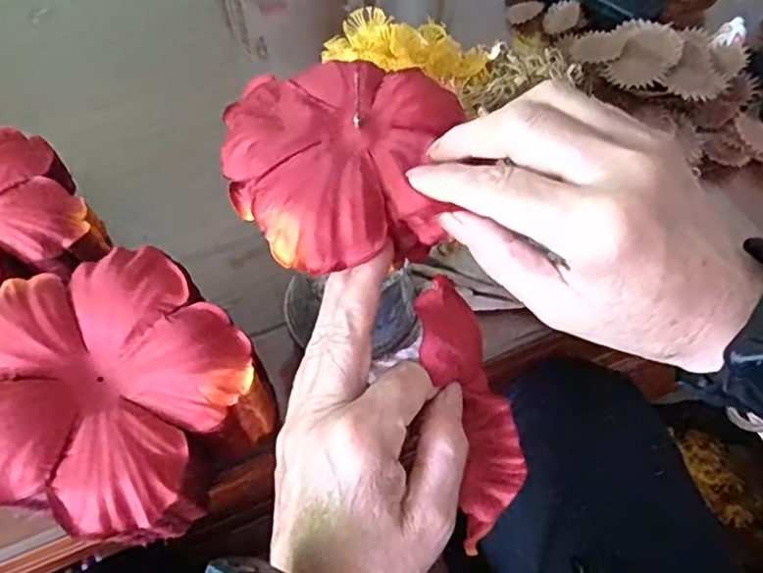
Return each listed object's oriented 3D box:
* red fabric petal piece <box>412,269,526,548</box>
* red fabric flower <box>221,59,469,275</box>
[{"bbox_3d":[0.040,0.054,0.277,0.035,0.016,0.115,-17,96,-12],"label":"red fabric petal piece"},{"bbox_3d":[-0.017,-0.060,0.290,0.108,0.029,0.103,-7,59,-6],"label":"red fabric flower"}]

